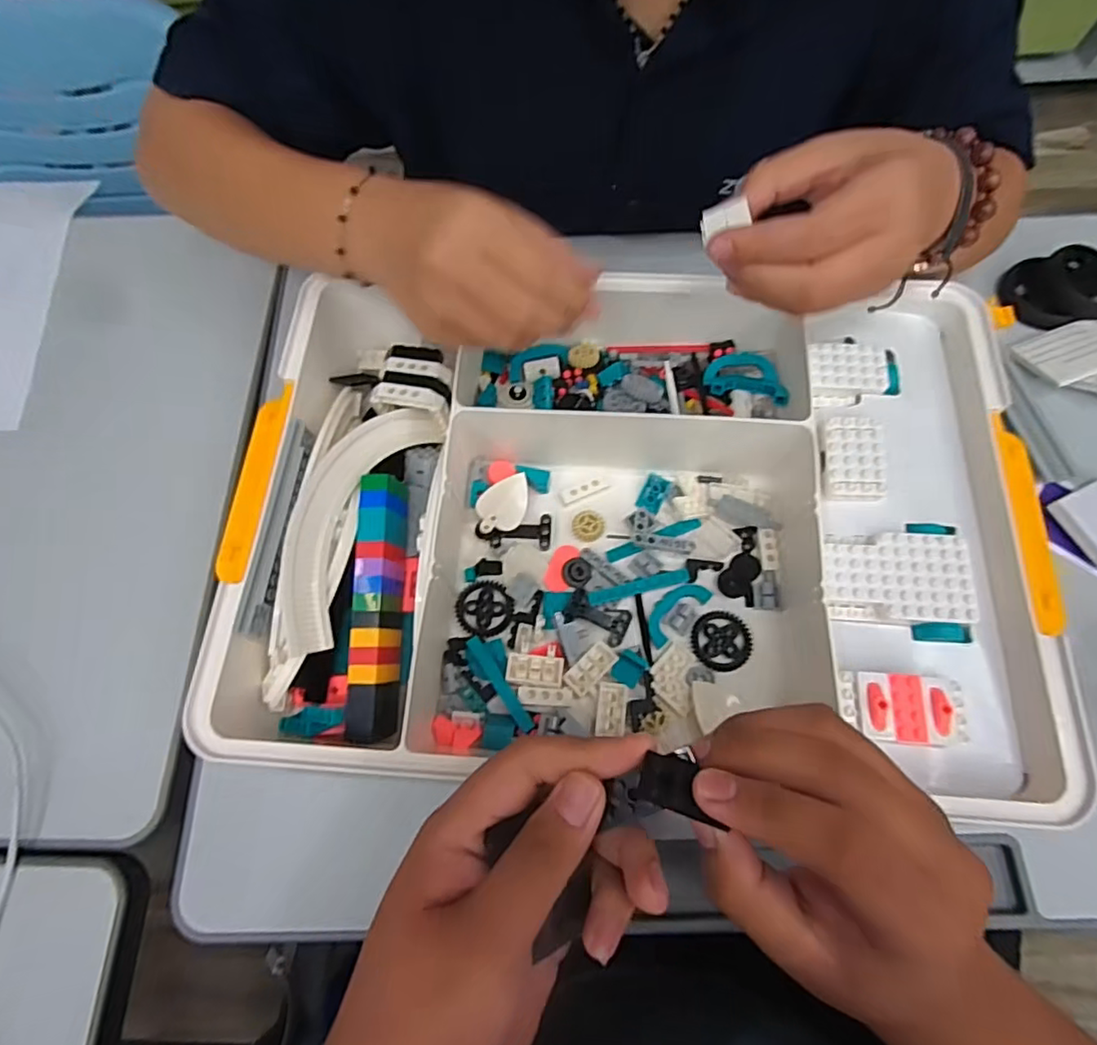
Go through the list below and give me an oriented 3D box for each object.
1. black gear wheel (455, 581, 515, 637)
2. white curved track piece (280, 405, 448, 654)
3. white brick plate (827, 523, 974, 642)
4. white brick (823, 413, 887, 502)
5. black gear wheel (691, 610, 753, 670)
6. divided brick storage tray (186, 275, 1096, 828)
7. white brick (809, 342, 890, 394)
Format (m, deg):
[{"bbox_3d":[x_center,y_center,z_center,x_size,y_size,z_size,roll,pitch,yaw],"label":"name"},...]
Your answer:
[{"bbox_3d":[-0.039,0.053,0.377,0.035,0.005,0.034,-1,69,2],"label":"black gear wheel"},{"bbox_3d":[-0.113,-0.008,0.341,0.049,0.010,0.159,39,53,-27],"label":"white curved track piece"},{"bbox_3d":[0.185,0.029,0.327,0.072,0.014,0.062,4,69,4],"label":"white brick plate"},{"bbox_3d":[0.173,-0.037,0.344,0.030,0.008,0.049,4,69,3],"label":"white brick"},{"bbox_3d":[0.104,0.071,0.367,0.036,0.004,0.035,-1,69,2],"label":"black gear wheel"},{"bbox_3d":[0.048,-0.005,0.364,0.418,0.075,0.291,6,69,4],"label":"divided brick storage tray"},{"bbox_3d":[0.182,-0.094,0.373,0.046,0.011,0.033,3,69,3],"label":"white brick"}]

